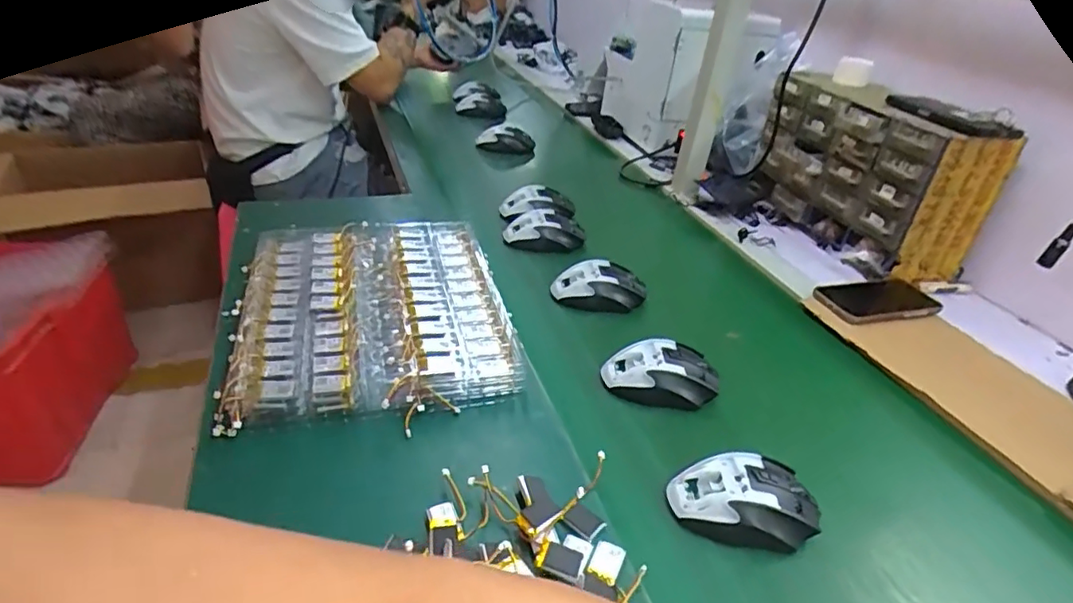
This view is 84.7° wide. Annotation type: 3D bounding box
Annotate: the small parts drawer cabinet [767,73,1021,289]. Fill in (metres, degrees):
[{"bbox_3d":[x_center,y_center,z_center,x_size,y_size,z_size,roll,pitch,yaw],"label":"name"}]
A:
[{"bbox_3d":[0.488,-0.187,0.870,0.132,0.200,0.295,-11,37,-25],"label":"small parts drawer cabinet"}]

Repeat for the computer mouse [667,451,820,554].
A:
[{"bbox_3d":[0.164,0.156,0.464,0.109,0.034,0.066,6,33,-1],"label":"computer mouse"}]

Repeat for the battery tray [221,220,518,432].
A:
[{"bbox_3d":[-0.178,0.004,0.631,0.270,0.053,0.320,-4,35,-17],"label":"battery tray"}]

